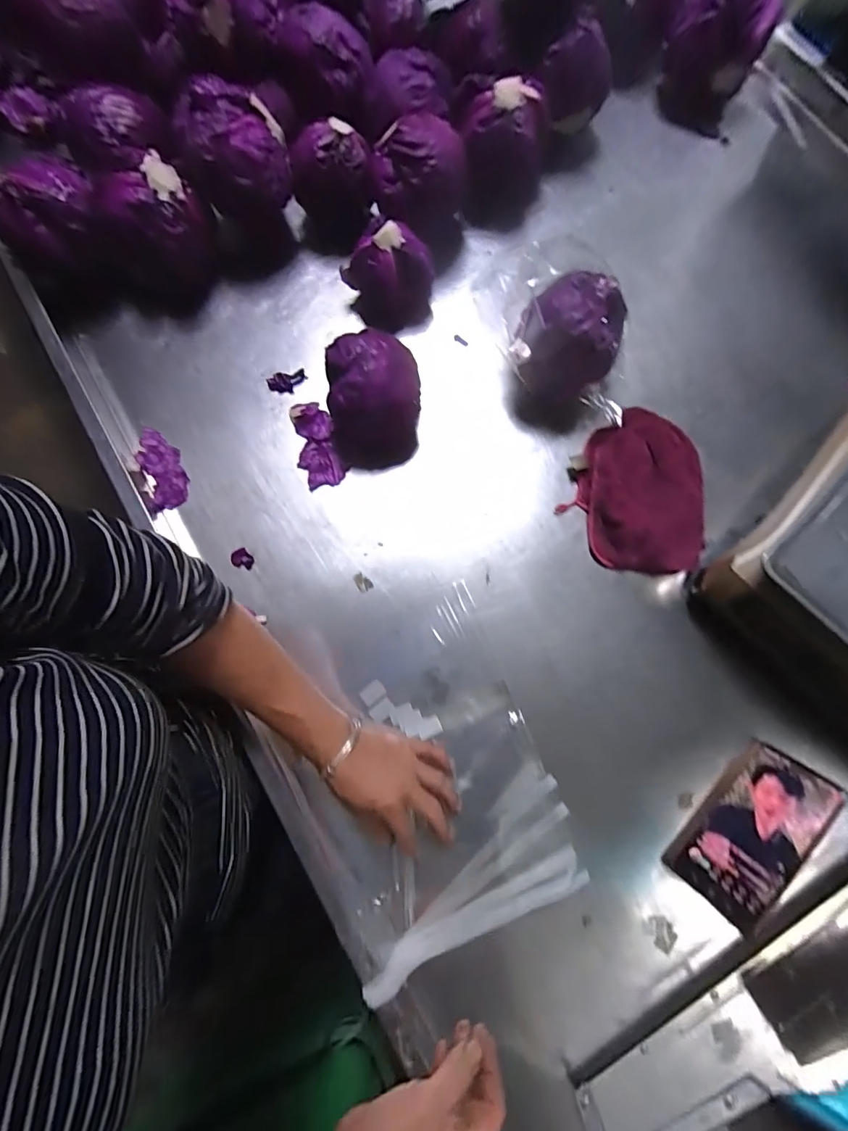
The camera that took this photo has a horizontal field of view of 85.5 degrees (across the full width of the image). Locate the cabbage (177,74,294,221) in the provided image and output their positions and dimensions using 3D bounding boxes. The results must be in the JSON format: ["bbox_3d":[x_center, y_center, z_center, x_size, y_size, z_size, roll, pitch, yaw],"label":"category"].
[{"bbox_3d":[-0.242,-0.529,0.576,0.127,0.109,0.146,-19,79,-3],"label":"cabbage"}]

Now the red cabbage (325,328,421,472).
[{"bbox_3d":[-0.056,-0.187,0.530,0.098,0.109,0.114,-2,78,1],"label":"red cabbage"}]

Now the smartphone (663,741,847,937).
[{"bbox_3d":[0.318,0.255,0.441,0.159,0.009,0.079,-46,40,-7],"label":"smartphone"}]

